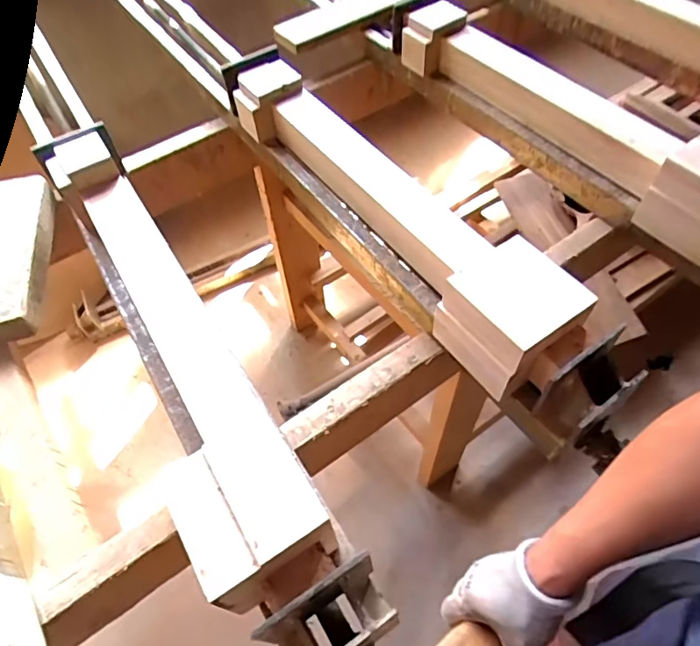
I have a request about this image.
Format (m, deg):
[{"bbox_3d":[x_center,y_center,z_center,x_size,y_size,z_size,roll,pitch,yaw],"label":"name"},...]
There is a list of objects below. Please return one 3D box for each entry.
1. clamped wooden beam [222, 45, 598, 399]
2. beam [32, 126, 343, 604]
[{"bbox_3d":[0.030,-0.190,0.741,0.134,0.106,0.721,-31,58,-17],"label":"clamped wooden beam"},{"bbox_3d":[-0.229,-0.011,0.618,0.111,0.108,0.685,-28,57,-15],"label":"beam"}]

